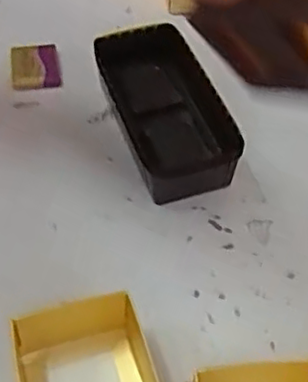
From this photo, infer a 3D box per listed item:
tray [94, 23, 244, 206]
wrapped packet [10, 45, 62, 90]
[{"bbox_3d":[0.006,-0.048,0.401,0.055,0.040,0.118,-17,50,-14],"label":"tray"},{"bbox_3d":[-0.081,-0.083,0.450,0.032,0.010,0.037,-8,49,-7],"label":"wrapped packet"}]

